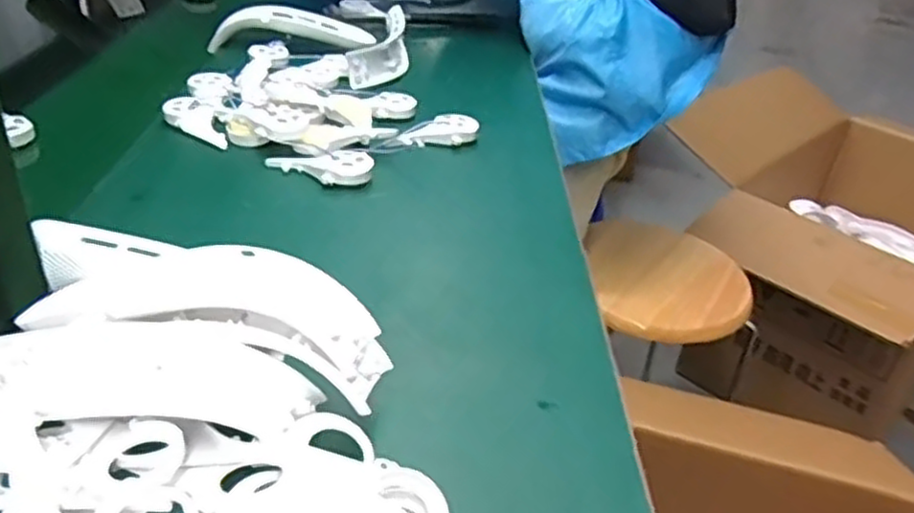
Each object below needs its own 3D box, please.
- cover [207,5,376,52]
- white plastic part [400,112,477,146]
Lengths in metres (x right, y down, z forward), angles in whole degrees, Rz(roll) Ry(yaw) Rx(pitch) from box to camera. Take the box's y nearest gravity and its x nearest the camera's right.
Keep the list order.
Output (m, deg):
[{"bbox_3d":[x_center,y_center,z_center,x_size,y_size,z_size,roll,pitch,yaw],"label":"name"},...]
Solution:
[{"bbox_3d":[-0.203,-0.283,0.923,0.196,0.037,0.072,2,33,-6],"label":"cover"},{"bbox_3d":[-0.016,-0.122,0.718,0.080,0.015,0.039,-19,40,-34],"label":"white plastic part"}]

